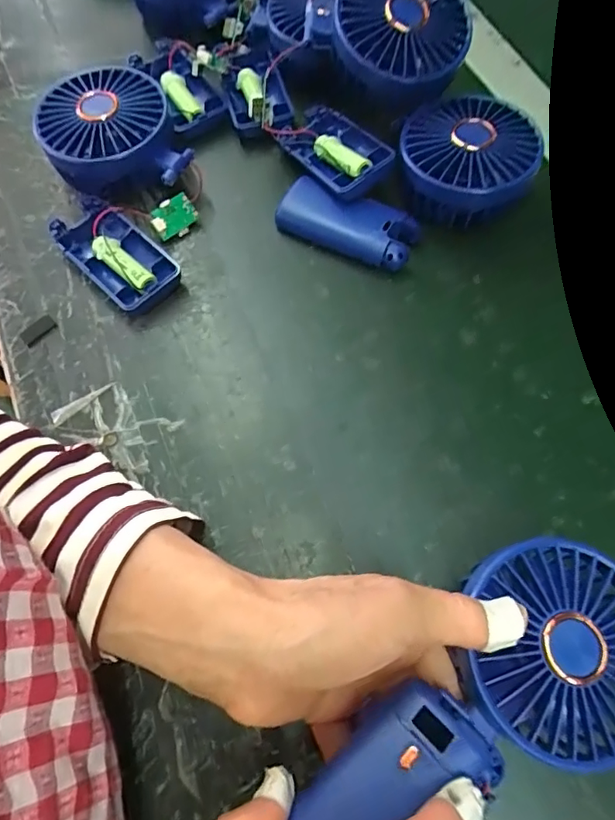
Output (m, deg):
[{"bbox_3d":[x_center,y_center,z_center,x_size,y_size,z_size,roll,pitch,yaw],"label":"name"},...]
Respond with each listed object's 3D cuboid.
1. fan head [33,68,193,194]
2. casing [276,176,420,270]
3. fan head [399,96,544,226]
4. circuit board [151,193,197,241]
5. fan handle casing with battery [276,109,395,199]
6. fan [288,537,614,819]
[{"bbox_3d":[-0.136,-0.189,0.353,0.086,0.047,0.096,-24,70,-8],"label":"fan head"},{"bbox_3d":[0.025,-0.123,0.337,0.092,0.019,0.038,22,71,9],"label":"casing"},{"bbox_3d":[0.103,-0.160,0.333,0.083,0.044,0.085,0,69,1],"label":"fan head"},{"bbox_3d":[-0.090,-0.131,0.343,0.030,0.006,0.024,-39,114,-14],"label":"circuit board"},{"bbox_3d":[0.017,-0.179,0.348,0.046,0.020,0.093,-28,59,-10],"label":"fan handle casing with battery"},{"bbox_3d":[0.066,0.120,0.206,0.178,0.030,0.083,-23,70,-15],"label":"fan"}]

